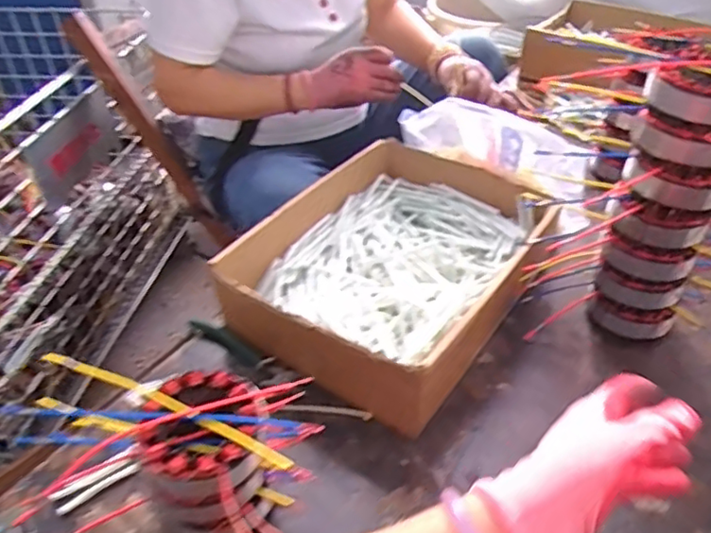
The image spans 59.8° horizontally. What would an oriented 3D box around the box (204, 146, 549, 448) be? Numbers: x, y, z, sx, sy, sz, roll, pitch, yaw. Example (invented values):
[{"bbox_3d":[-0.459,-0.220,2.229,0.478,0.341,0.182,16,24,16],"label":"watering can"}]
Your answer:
[{"bbox_3d":[0.055,-0.011,0.669,0.247,0.090,0.350,22,45,28],"label":"box"}]

